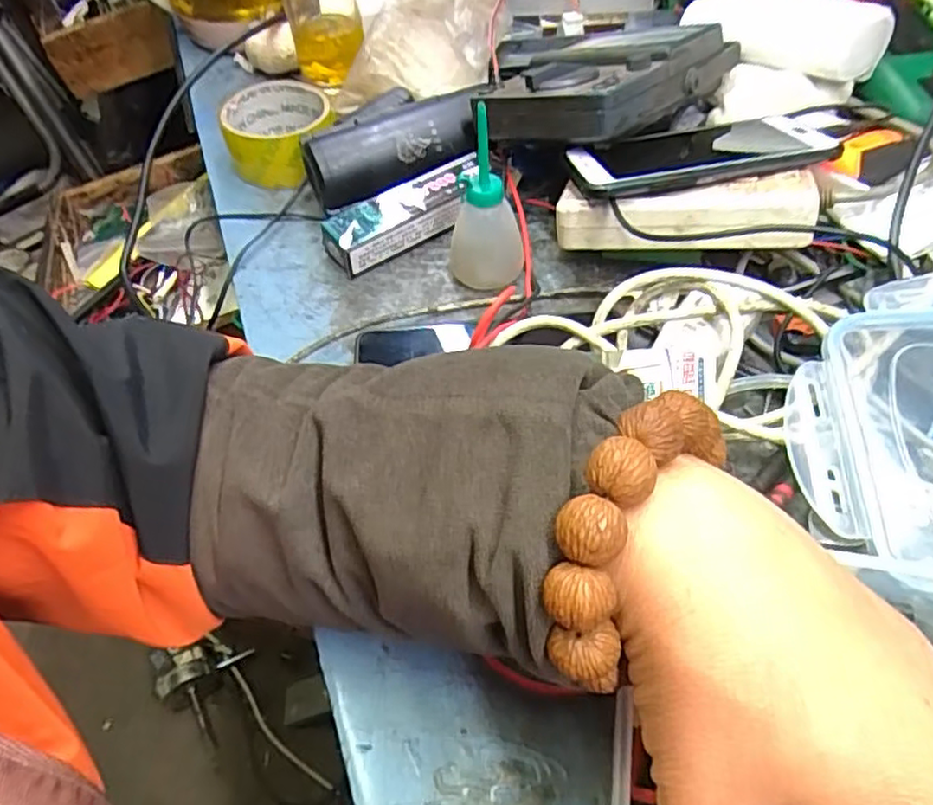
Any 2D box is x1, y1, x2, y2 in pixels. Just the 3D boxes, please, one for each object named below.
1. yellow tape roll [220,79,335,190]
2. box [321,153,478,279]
[{"bbox_3d":[-0.148,-0.215,0.540,0.090,0.050,0.090,-1,52,2],"label":"yellow tape roll"},{"bbox_3d":[-0.040,-0.132,0.474,0.119,0.033,0.041,-29,56,-19],"label":"box"}]

